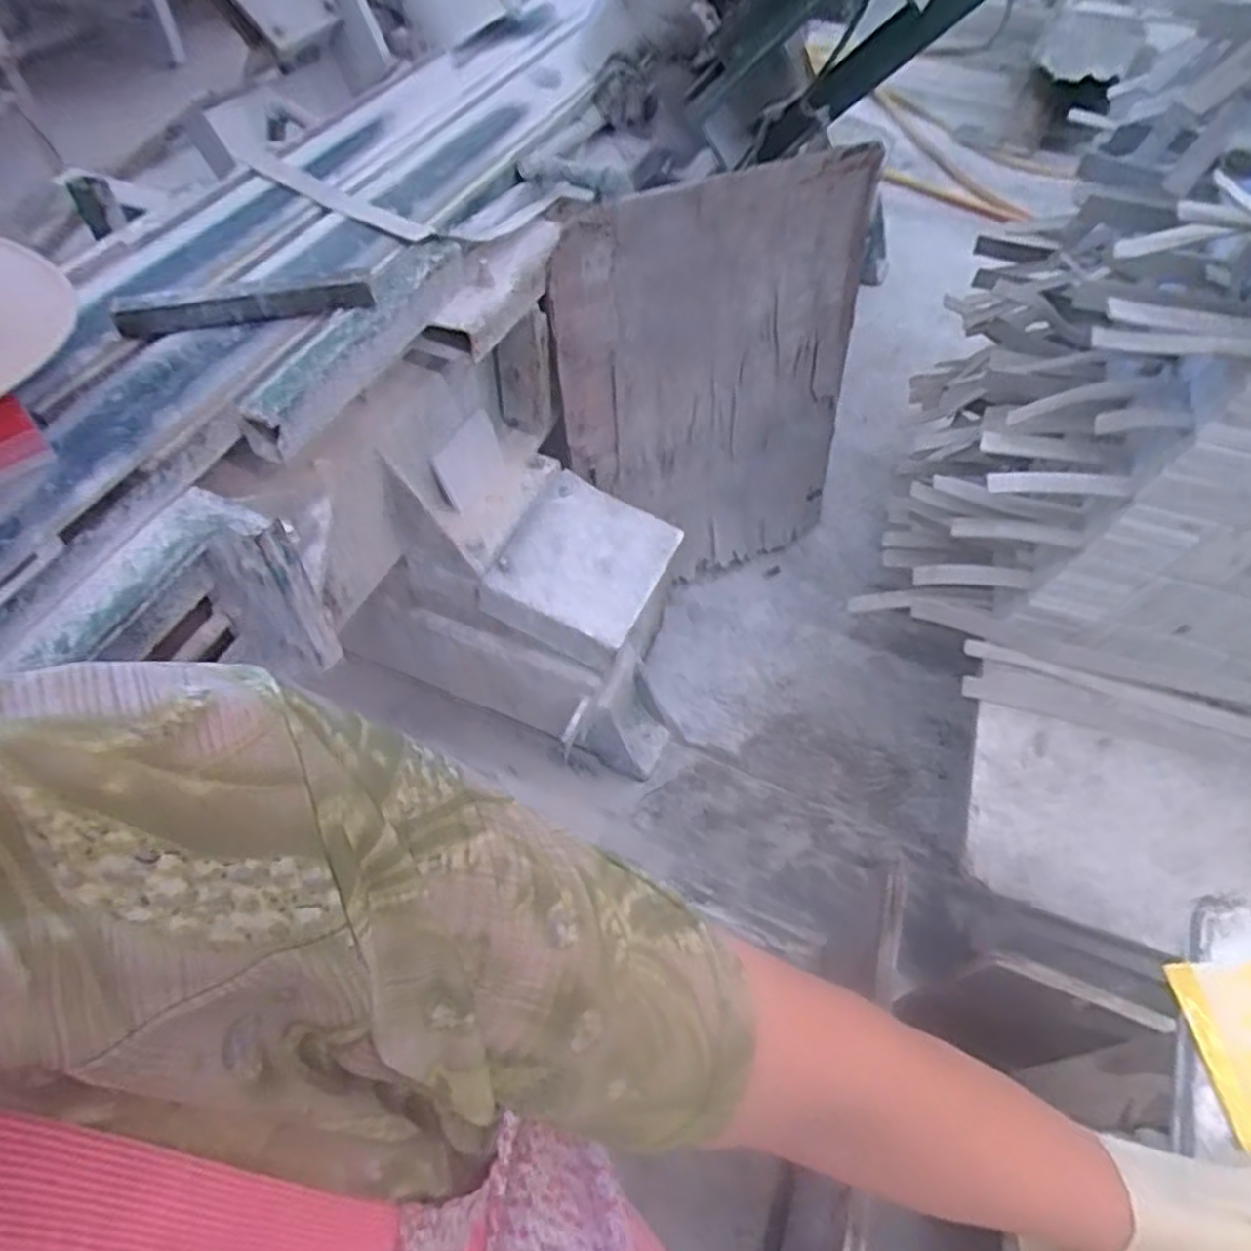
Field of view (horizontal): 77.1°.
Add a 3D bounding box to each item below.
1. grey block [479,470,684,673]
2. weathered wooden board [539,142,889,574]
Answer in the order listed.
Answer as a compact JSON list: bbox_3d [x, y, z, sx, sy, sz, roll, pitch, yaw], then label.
[{"bbox_3d":[-0.067,-0.089,1.195,0.223,0.066,0.285,30,59,0],"label":"grey block"},{"bbox_3d":[0.160,-0.372,1.355,0.519,0.718,0.048,-18,48,-11],"label":"weathered wooden board"}]

